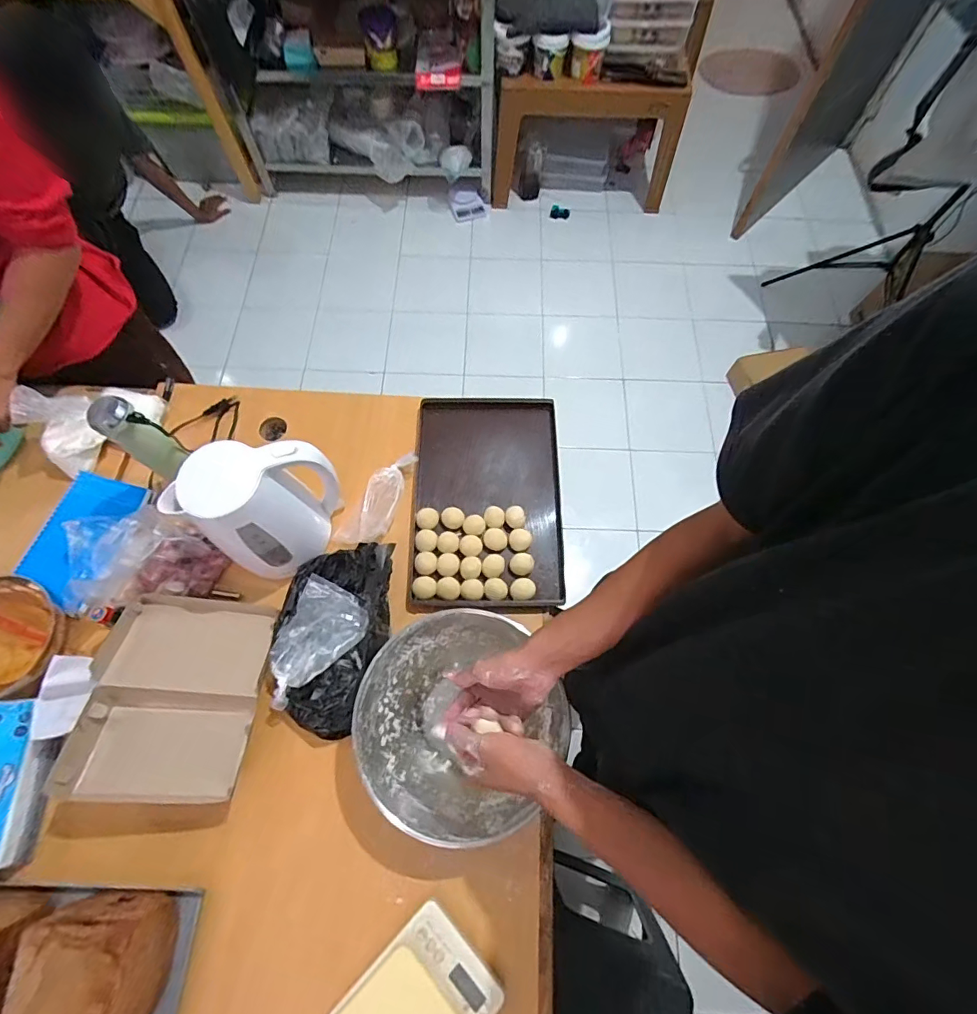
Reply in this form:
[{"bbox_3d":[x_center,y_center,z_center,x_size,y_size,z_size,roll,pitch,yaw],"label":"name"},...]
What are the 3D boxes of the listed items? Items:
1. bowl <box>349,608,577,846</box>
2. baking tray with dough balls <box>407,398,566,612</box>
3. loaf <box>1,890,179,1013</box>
[{"bbox_3d":[-0.036,0.279,0.637,0.254,0.103,0.258,0,68,-1],"label":"bowl"},{"bbox_3d":[-0.001,-0.017,0.807,0.246,0.032,0.377,0,68,-1],"label":"baking tray with dough balls"},{"bbox_3d":[-0.426,0.505,0.518,0.131,0.077,0.116,1,68,-1],"label":"loaf"}]

